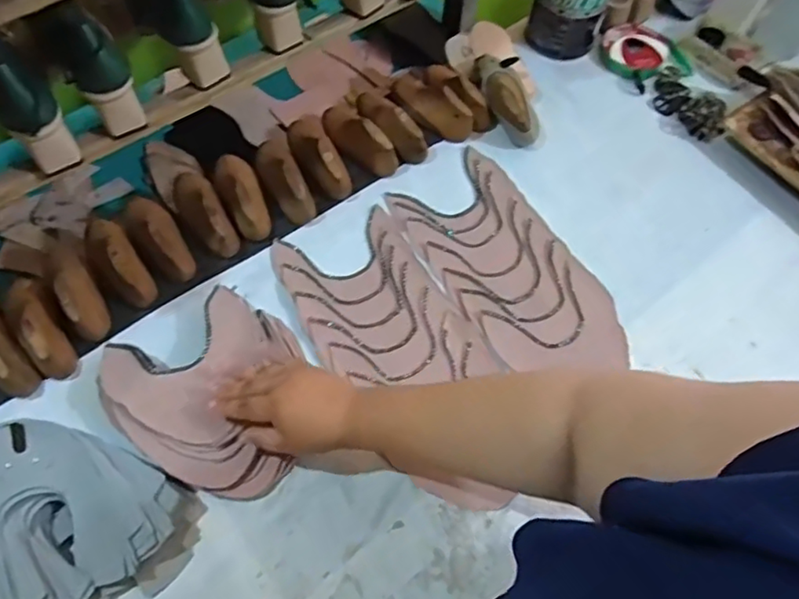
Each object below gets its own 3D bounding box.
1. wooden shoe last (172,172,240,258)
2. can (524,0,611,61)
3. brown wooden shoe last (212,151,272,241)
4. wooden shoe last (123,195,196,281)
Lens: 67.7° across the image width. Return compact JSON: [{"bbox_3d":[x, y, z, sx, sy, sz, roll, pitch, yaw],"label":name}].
[{"bbox_3d":[-0.248,-0.114,0.751,0.055,0.049,0.141,-27,68,-15],"label":"wooden shoe last"},{"bbox_3d":[0.255,-0.447,0.878,0.106,0.119,0.102,19,64,7],"label":"can"},{"bbox_3d":[-0.202,-0.139,0.763,0.051,0.050,0.134,-23,67,-13],"label":"brown wooden shoe last"},{"bbox_3d":[-0.298,-0.080,0.729,0.054,0.050,0.137,-30,69,-16],"label":"wooden shoe last"}]

